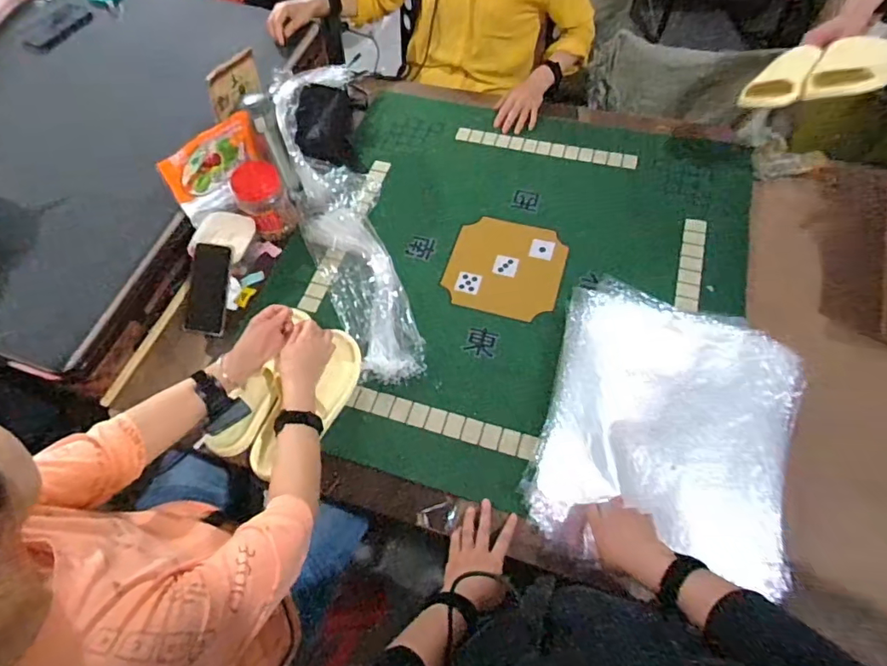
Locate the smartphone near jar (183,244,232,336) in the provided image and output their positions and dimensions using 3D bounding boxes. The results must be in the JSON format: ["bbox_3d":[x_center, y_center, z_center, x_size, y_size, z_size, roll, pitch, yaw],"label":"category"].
[{"bbox_3d":[-0.430,-0.079,0.926,0.075,0.016,0.161,7,91,2],"label":"smartphone near jar"}]

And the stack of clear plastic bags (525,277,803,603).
[{"bbox_3d":[0.331,0.130,0.750,0.337,0.052,0.395,16,66,5],"label":"stack of clear plastic bags"}]

